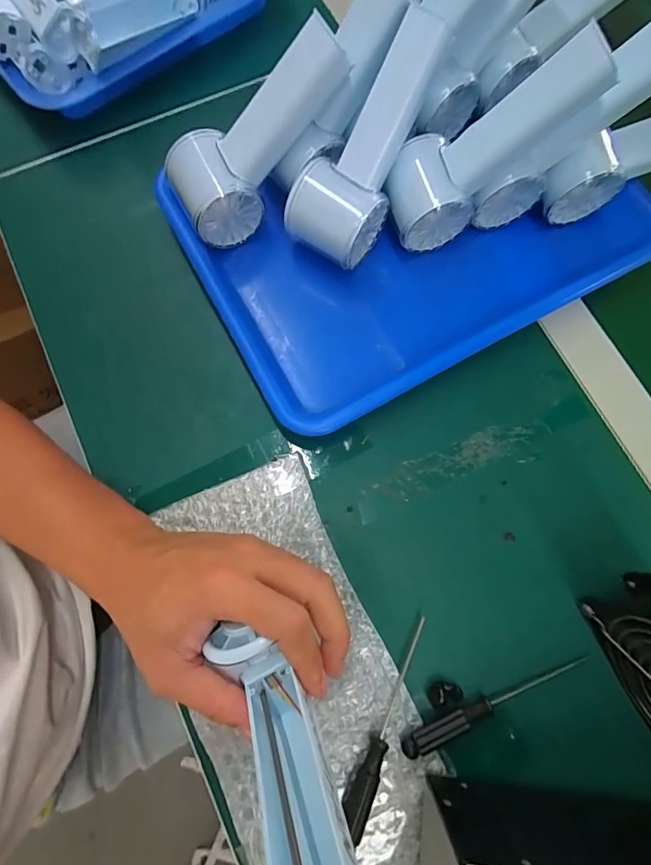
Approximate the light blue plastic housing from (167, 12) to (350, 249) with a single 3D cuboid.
[{"bbox_3d":[-0.050,-0.207,0.306,0.144,0.051,0.061,-41,76,22],"label":"light blue plastic housing"}]

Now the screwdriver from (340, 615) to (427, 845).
[{"bbox_3d":[0.039,0.175,0.263,0.016,0.014,0.120,26,77,5],"label":"screwdriver"}]

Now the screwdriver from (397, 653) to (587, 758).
[{"bbox_3d":[0.106,0.166,0.267,0.127,0.012,0.012,-21,77,-7],"label":"screwdriver"}]

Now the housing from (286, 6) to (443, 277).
[{"bbox_3d":[0.030,-0.195,0.300,0.061,0.043,0.149,35,113,9],"label":"housing"}]

